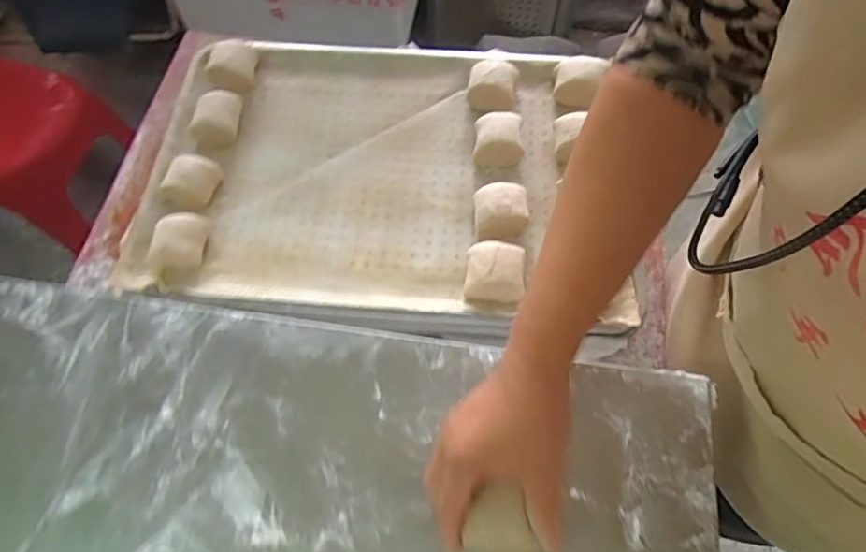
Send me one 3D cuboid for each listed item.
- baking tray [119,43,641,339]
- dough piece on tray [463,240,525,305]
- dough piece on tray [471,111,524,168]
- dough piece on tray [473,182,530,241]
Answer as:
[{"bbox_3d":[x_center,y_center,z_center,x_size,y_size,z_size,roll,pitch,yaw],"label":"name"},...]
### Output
[{"bbox_3d":[-0.072,-0.137,0.669,0.604,0.047,0.386,3,66,2],"label":"baking tray"},{"bbox_3d":[0.068,-0.004,0.593,0.063,0.029,0.066,3,66,2],"label":"dough piece on tray"},{"bbox_3d":[0.082,-0.174,0.676,0.061,0.032,0.068,2,66,1],"label":"dough piece on tray"},{"bbox_3d":[0.078,-0.075,0.630,0.060,0.037,0.070,-3,66,-1],"label":"dough piece on tray"}]

